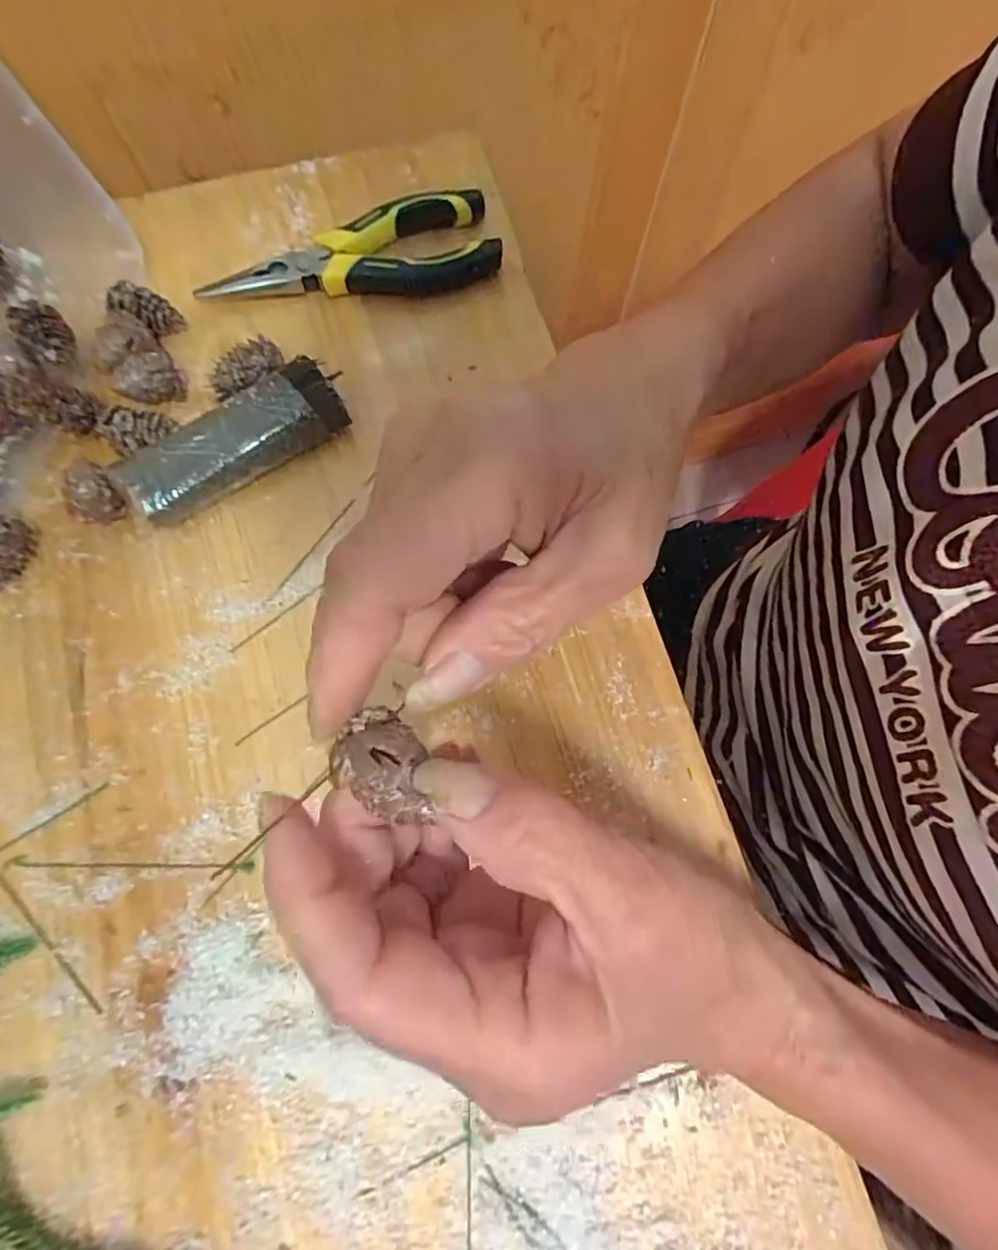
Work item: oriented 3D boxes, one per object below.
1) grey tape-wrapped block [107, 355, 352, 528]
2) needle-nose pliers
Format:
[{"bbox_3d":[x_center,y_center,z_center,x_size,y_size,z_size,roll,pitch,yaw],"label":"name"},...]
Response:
[{"bbox_3d":[-0.127,-0.087,0.277,0.105,0.027,0.035,-33,78,-9],"label":"grey tape-wrapped block"},{"bbox_3d":[-0.080,-0.199,0.312,0.155,0.020,0.053,-15,76,-5],"label":"needle-nose pliers"}]

